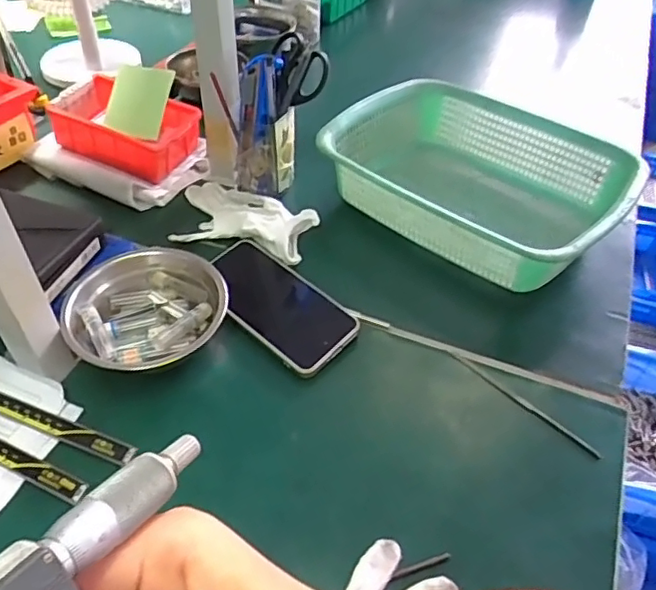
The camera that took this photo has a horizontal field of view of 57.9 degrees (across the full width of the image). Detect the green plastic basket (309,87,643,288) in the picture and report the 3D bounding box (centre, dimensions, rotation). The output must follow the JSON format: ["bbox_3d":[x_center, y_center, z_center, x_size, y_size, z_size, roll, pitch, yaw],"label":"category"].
[{"bbox_3d":[0.156,-0.127,0.632,0.296,0.101,0.219,32,53,25],"label":"green plastic basket"}]

